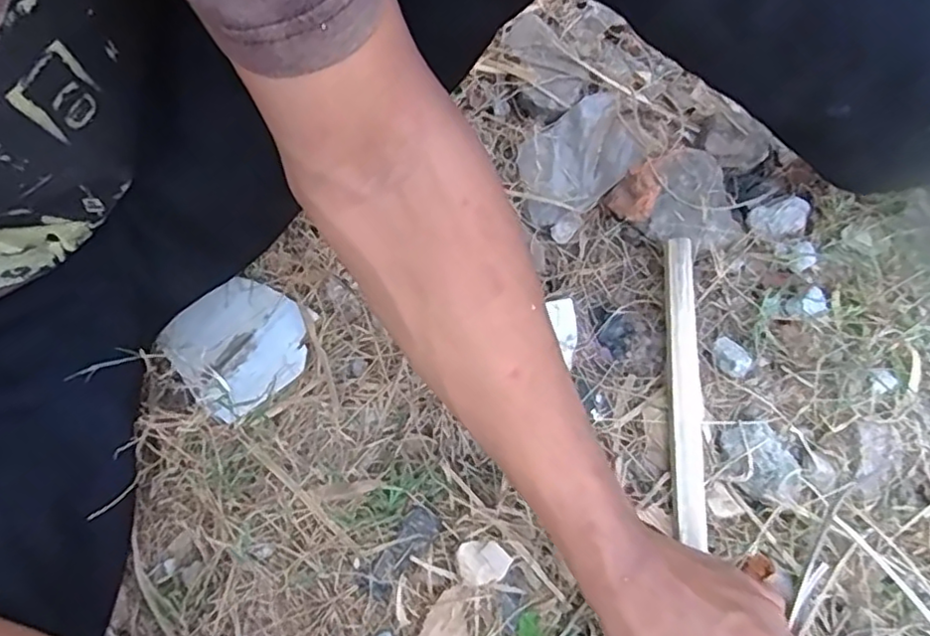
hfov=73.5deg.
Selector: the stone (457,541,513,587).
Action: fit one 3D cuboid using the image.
[{"bbox_3d":[0.012,0.147,0.373,0.030,0.008,0.024,-4,67,4],"label":"stone"}]

